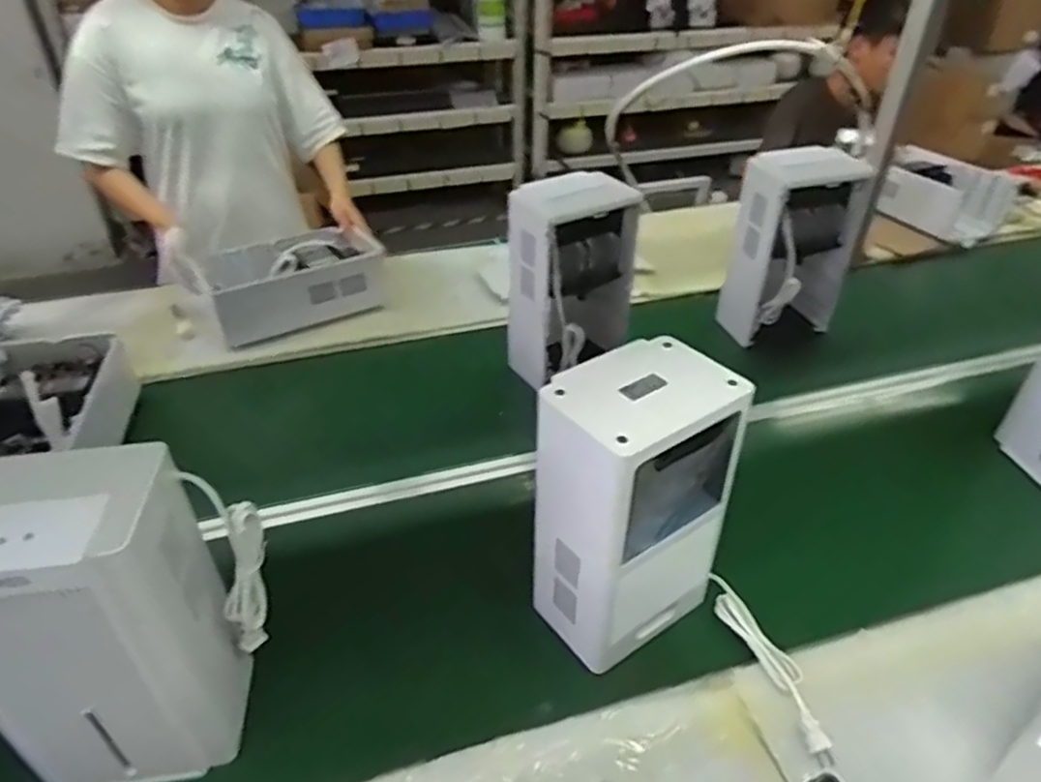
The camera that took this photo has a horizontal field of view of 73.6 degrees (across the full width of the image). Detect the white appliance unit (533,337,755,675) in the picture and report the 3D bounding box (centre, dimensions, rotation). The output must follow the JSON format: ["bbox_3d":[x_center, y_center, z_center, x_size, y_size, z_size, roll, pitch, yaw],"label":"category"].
[{"bbox_3d":[0.125,0.138,0.823,0.194,0.345,0.151,-24,42,-31],"label":"white appliance unit"}]

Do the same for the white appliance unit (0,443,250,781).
[{"bbox_3d":[-0.410,0.230,0.682,0.204,0.344,0.137,-4,36,-7],"label":"white appliance unit"}]

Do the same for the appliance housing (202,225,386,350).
[{"bbox_3d":[-0.472,-0.239,1.502,0.356,0.116,0.236,-15,39,-22],"label":"appliance housing"}]

